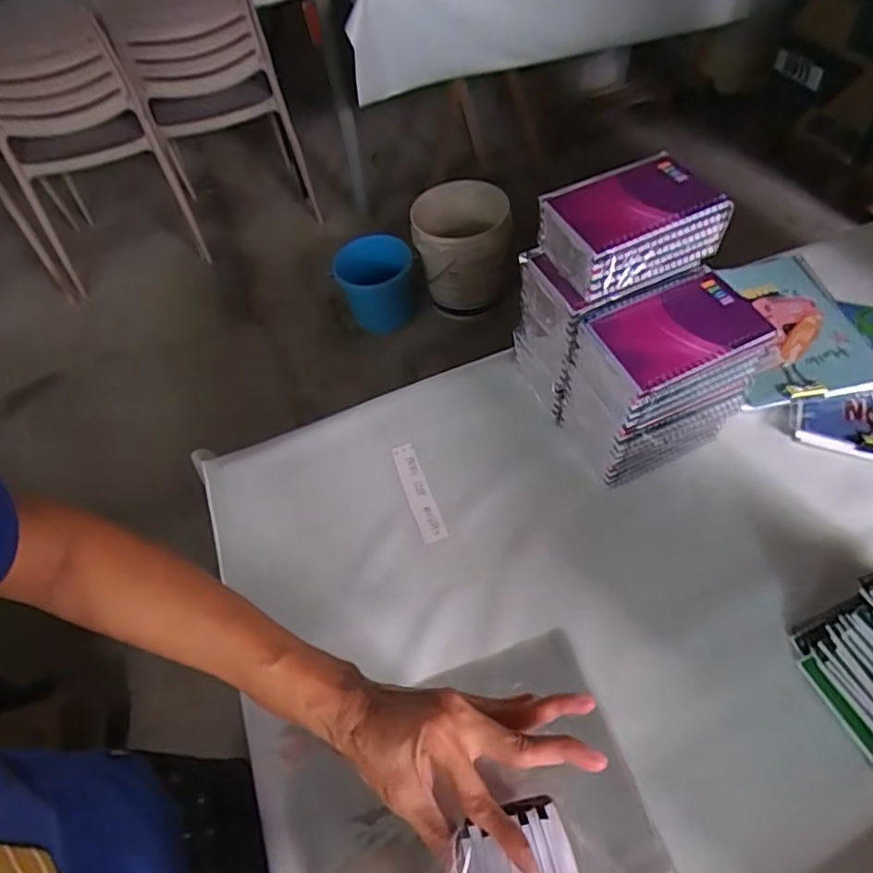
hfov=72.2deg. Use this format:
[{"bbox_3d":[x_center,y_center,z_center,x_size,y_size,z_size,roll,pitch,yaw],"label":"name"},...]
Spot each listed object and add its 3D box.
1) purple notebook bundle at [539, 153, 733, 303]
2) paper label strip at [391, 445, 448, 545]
[{"bbox_3d":[0.171,-0.189,0.526,0.134,0.064,0.086,-22,55,-10],"label":"purple notebook bundle"},{"bbox_3d":[-0.019,0.057,0.624,0.025,0.004,0.122,-15,52,-11],"label":"paper label strip"}]

